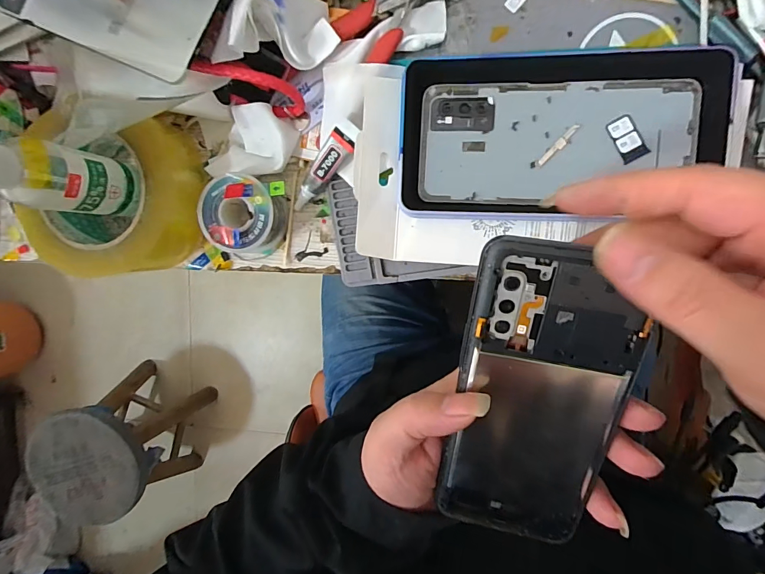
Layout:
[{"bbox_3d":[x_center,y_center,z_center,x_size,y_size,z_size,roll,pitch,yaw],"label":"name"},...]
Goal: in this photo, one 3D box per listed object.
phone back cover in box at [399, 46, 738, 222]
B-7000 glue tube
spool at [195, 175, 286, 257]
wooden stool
[{"bbox_3d":[0.106,-0.094,0.251,0.183,0.023,0.102,3,96,8],"label":"phone back cover in box"},{"bbox_3d":[-0.041,-0.081,0.276,0.018,0.007,0.071,43,117,2],"label":"B-7000 glue tube"},{"bbox_3d":[-0.100,-0.052,0.285,0.053,0.031,0.052,1,96,8],"label":"spool"},{"bbox_3d":[-0.620,0.370,0.965,0.248,0.281,0.250,17,98,6],"label":"wooden stool"}]

